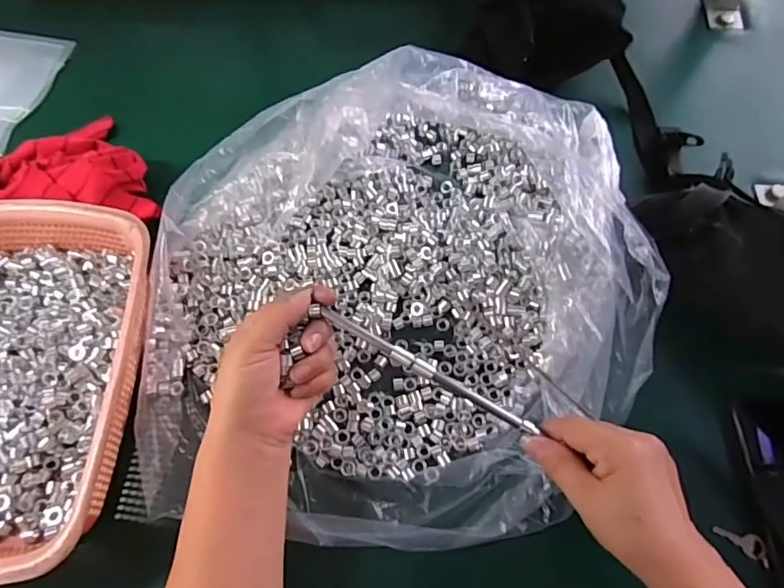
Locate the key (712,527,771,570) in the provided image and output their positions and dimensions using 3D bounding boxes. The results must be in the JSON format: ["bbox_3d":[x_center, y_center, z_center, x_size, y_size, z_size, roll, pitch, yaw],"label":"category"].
[{"bbox_3d":[0.278,0.194,0.424,0.042,0.004,0.017,33,70,14],"label":"key"}]

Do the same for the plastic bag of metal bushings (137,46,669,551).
[{"bbox_3d":[0.003,-0.042,0.495,0.435,0.094,0.492,2,65,1],"label":"plastic bag of metal bushings"}]

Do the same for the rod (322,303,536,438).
[{"bbox_3d":[0.029,0.059,0.408,0.180,0.009,0.010,30,69,2],"label":"rod"}]

